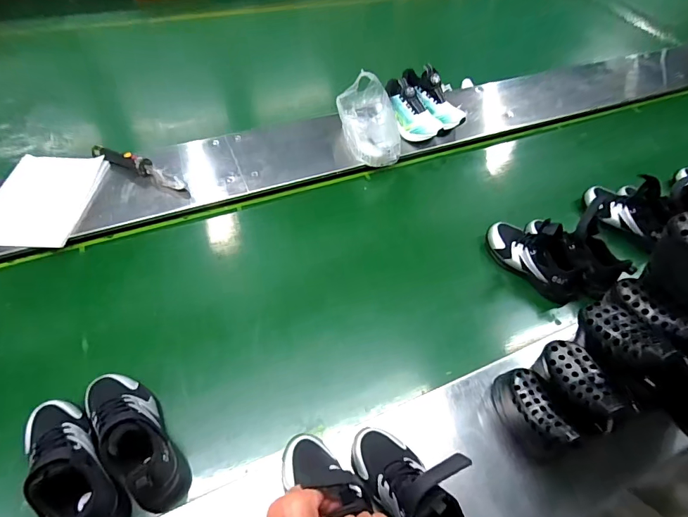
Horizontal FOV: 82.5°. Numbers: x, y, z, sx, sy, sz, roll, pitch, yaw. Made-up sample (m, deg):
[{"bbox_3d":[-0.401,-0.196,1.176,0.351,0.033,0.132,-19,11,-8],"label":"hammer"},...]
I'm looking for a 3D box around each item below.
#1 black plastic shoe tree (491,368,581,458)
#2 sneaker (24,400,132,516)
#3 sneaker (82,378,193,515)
[{"bbox_3d":[0.276,0.227,0.582,0.061,0.104,0.125,-8,52,-8],"label":"black plastic shoe tree"},{"bbox_3d":[-0.374,0.275,0.528,0.078,0.097,0.212,-35,60,-26],"label":"sneaker"},{"bbox_3d":[-0.300,0.246,0.557,0.078,0.094,0.217,-35,60,-26],"label":"sneaker"}]

